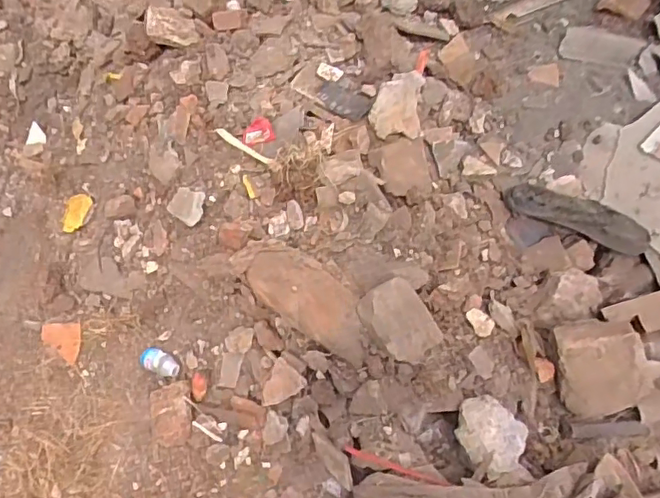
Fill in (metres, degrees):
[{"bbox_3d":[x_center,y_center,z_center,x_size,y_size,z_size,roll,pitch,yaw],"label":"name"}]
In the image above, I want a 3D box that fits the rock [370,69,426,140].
[{"bbox_3d":[0.132,-0.282,1.107,0.102,0.058,0.172,6,65,3],"label":"rock"}]

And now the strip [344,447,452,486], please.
[{"bbox_3d":[0.101,0.326,0.836,0.163,0.019,0.012,17,66,8],"label":"strip"}]

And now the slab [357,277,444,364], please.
[{"bbox_3d":[0.109,0.118,0.900,0.103,0.043,0.136,-35,94,-20],"label":"slab"}]

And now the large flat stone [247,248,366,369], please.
[{"bbox_3d":[-0.028,0.081,0.894,0.242,0.041,0.108,40,73,-2],"label":"large flat stone"}]

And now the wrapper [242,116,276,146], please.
[{"bbox_3d":[-0.139,-0.225,1.085,0.076,0.006,0.049,-13,85,34],"label":"wrapper"}]

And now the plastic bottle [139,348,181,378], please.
[{"bbox_3d":[-0.322,0.217,1.070,0.084,0.033,0.041,21,67,10],"label":"plastic bottle"}]

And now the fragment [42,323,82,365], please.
[{"bbox_3d":[-0.536,0.188,1.123,0.076,0.015,0.079,-3,65,-1],"label":"fragment"}]

